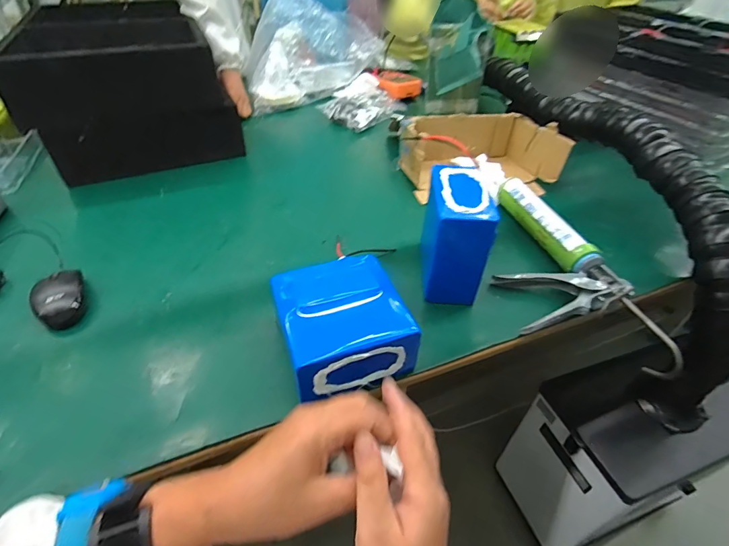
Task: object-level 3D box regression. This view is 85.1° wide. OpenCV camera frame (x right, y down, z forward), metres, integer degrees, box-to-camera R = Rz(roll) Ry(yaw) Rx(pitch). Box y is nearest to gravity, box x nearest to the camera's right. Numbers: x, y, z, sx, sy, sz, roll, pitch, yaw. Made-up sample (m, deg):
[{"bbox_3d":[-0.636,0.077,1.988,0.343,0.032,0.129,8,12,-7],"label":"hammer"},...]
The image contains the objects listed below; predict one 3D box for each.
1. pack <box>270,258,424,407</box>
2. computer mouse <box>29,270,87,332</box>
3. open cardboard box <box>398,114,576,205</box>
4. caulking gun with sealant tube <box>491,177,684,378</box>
[{"bbox_3d":[-0.029,0.066,0.480,0.142,0.094,0.147,-15,45,-19],"label":"pack"},{"bbox_3d":[-0.421,0.034,0.548,0.062,0.030,0.091,-22,47,-25],"label":"computer mouse"},{"bbox_3d":[0.230,-0.243,0.823,0.282,0.107,0.192,-7,43,-11],"label":"open cardboard box"},{"bbox_3d":[0.272,-0.019,0.607,0.158,0.053,0.409,-5,42,-9],"label":"caulking gun with sealant tube"}]

